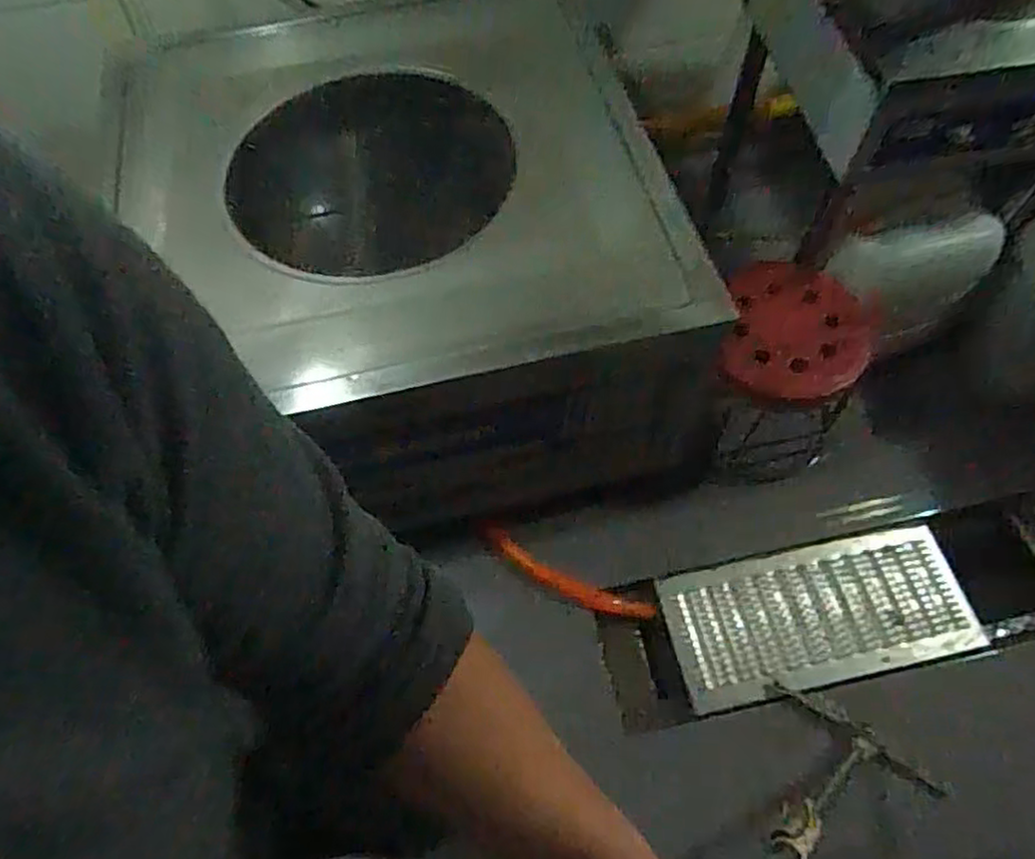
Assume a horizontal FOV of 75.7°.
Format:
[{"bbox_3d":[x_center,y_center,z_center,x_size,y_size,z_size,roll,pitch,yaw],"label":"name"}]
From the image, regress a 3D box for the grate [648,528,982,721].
[{"bbox_3d":[0.607,0.376,1.344,0.600,0.046,0.264,-10,66,-5],"label":"grate"}]

